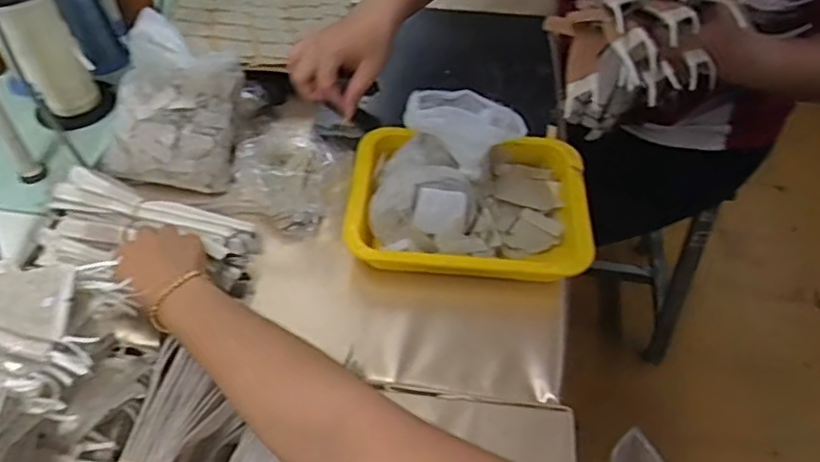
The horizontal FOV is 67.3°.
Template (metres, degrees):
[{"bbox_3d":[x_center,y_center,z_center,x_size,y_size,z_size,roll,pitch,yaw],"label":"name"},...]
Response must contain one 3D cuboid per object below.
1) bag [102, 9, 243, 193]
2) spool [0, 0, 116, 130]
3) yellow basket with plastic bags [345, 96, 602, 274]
[{"bbox_3d":[-0.265,-0.141,0.689,0.135,0.124,0.136,8,51,5],"label":"bag"},{"bbox_3d":[-0.421,-0.215,0.709,0.089,0.162,0.106,-32,58,-25],"label":"spool"},{"bbox_3d":[0.064,-0.056,0.651,0.255,0.111,0.183,5,50,2],"label":"yellow basket with plastic bags"}]

